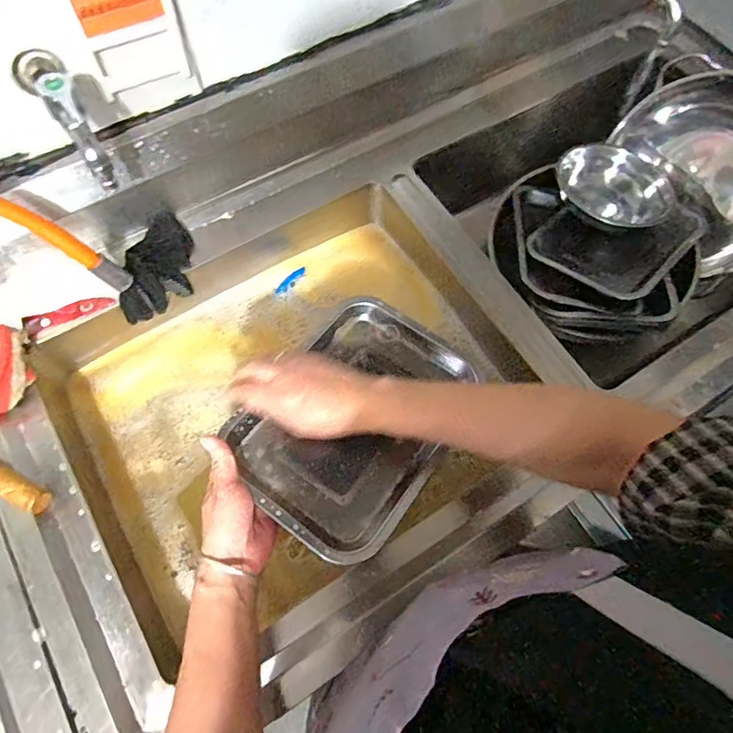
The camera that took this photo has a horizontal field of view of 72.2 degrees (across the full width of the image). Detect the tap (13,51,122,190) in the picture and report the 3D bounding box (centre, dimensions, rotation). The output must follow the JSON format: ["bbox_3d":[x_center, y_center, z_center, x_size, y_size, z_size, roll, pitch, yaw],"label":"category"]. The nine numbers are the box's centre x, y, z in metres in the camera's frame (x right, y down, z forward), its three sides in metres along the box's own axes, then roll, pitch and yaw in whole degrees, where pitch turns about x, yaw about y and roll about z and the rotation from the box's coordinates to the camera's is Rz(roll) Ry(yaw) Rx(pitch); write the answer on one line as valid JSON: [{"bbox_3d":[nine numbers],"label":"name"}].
[{"bbox_3d":[-0.287,-0.242,0.469,0.043,0.078,0.144,-30,71,-14],"label":"tap"}]

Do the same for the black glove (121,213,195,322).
[{"bbox_3d":[-0.262,-0.126,0.646,0.074,0.058,0.134,7,67,1],"label":"black glove"}]

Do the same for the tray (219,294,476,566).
[{"bbox_3d":[-0.010,0.049,0.522,0.184,0.048,0.255,35,70,12],"label":"tray"}]

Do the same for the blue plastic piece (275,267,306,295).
[{"bbox_3d":[-0.112,-0.126,0.740,0.019,0.010,0.053,41,71,14],"label":"blue plastic piece"}]

